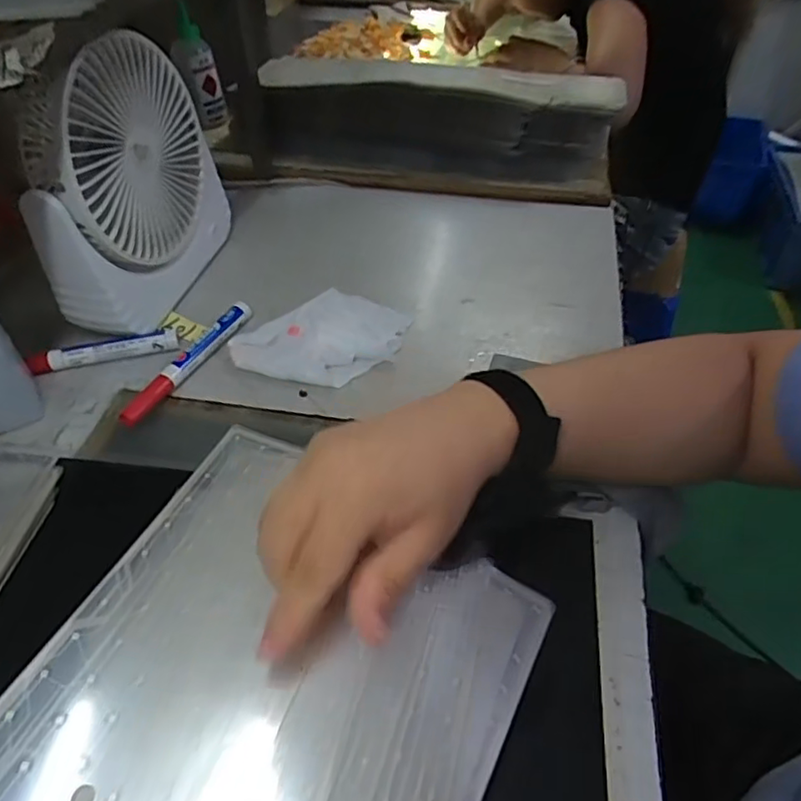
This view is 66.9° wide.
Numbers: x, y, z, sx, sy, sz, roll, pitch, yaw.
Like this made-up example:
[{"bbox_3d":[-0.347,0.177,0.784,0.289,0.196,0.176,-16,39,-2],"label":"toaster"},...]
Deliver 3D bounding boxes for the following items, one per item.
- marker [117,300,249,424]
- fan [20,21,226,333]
[{"bbox_3d":[-0.168,-0.033,0.477,0.021,0.016,0.141,18,49,19],"label":"marker"},{"bbox_3d":[-0.217,-0.173,0.489,0.064,0.194,0.186,7,46,8],"label":"fan"}]

